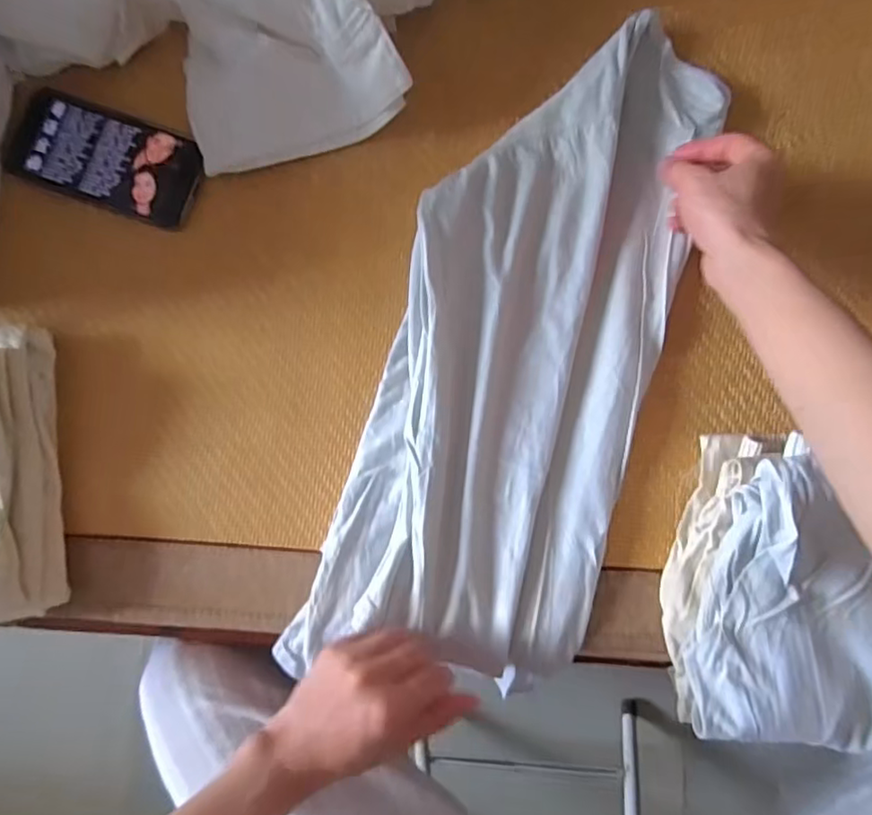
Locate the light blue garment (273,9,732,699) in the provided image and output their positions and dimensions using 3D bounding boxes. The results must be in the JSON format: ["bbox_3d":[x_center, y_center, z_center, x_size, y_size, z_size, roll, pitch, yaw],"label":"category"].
[{"bbox_3d":[0.068,-0.041,0.429,0.189,0.029,0.480,21,86,3],"label":"light blue garment"}]

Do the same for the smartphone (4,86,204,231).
[{"bbox_3d":[-0.253,-0.191,0.457,0.148,0.012,0.072,20,85,3],"label":"smartphone"}]

